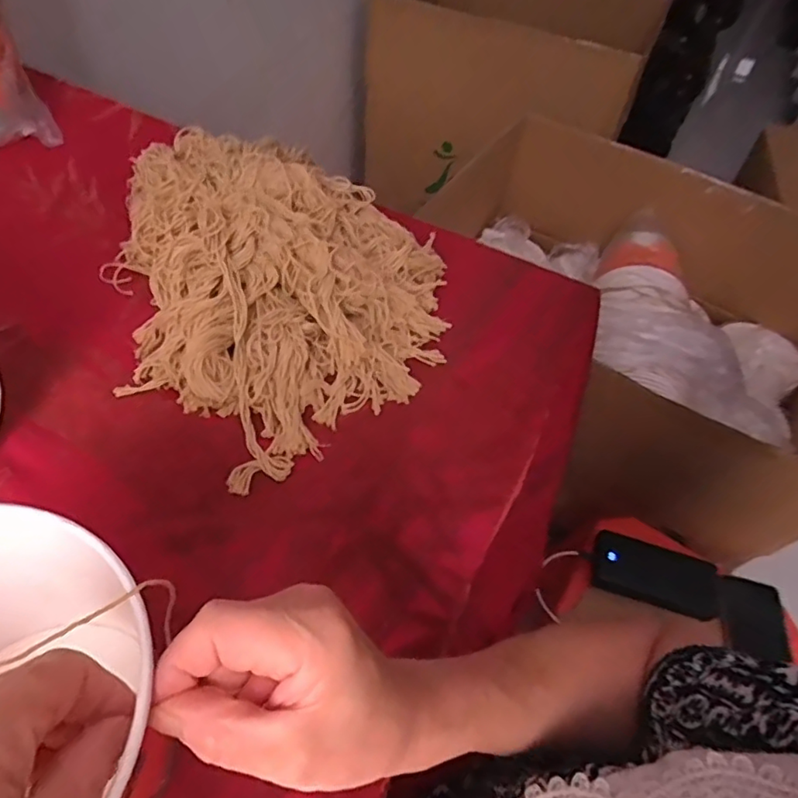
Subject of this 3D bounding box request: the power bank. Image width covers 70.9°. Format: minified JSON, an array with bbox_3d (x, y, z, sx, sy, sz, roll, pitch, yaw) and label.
[{"bbox_3d":[0.322,0.223,0.709,0.156,0.026,0.070,16,53,7],"label":"power bank"}]

